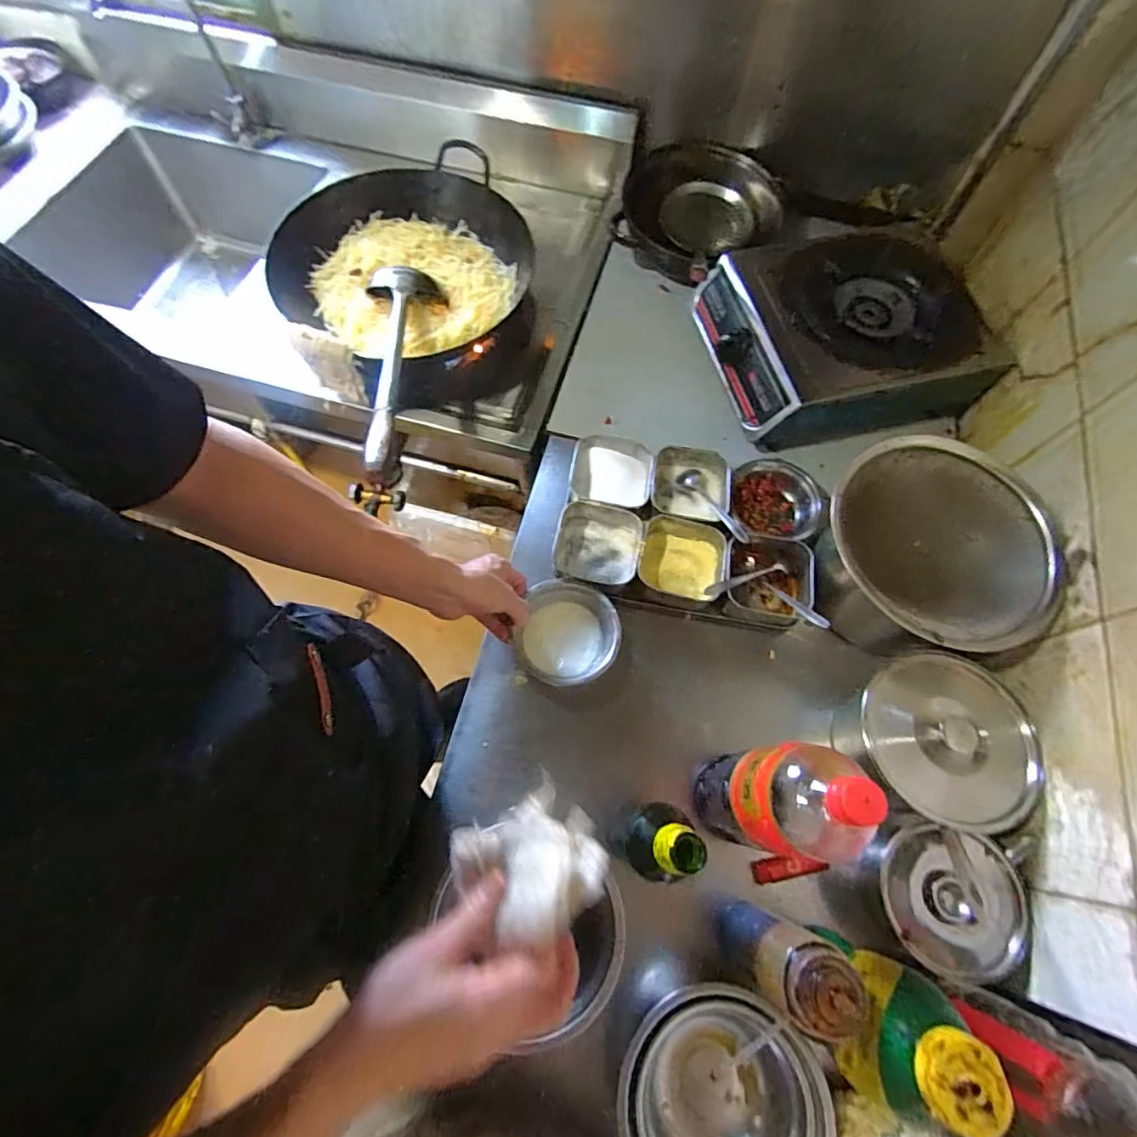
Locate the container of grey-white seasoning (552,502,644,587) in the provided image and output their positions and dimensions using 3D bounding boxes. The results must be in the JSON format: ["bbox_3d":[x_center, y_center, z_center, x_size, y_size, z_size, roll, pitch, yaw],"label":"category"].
[{"bbox_3d":[0.036,-0.028,0.705,0.107,0.046,0.101,10,67,3],"label":"container of grey-white seasoning"}]

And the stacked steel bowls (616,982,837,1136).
[{"bbox_3d":[0.135,0.483,0.495,0.176,0.090,0.175,0,67,-1],"label":"stacked steel bowls"}]

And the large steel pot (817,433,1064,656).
[{"bbox_3d":[0.406,-0.010,0.643,0.211,0.145,0.226,0,67,-1],"label":"large steel pot"}]

